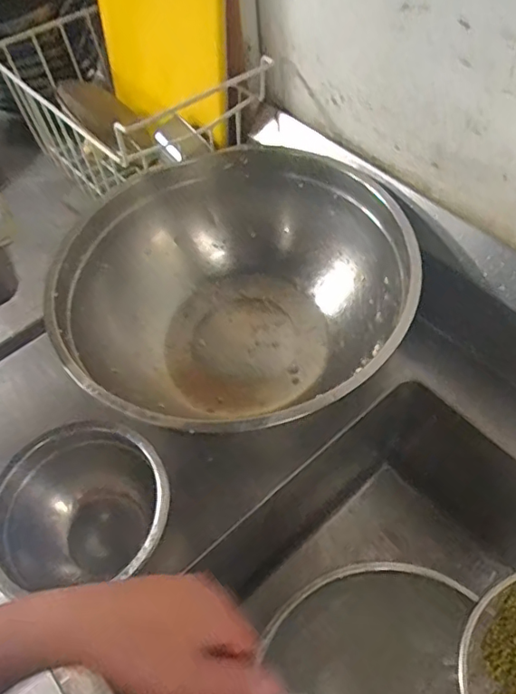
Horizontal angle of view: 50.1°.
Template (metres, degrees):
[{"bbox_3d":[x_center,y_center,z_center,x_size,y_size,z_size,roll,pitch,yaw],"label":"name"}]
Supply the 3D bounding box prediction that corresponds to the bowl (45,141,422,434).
[{"bbox_3d":[-0.028,-0.039,0.635,0.352,0.158,0.353,-2,55,3],"label":"bowl"}]

